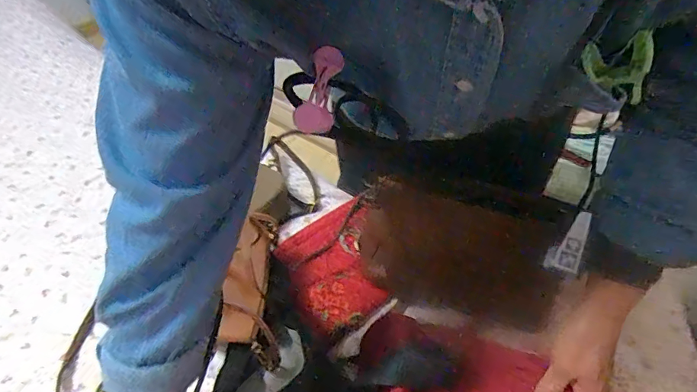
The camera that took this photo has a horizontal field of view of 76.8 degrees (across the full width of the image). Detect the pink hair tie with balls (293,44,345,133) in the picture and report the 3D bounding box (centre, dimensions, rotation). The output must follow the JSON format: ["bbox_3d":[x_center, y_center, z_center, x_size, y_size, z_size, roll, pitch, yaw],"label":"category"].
[{"bbox_3d":[-0.020,-0.080,0.335,0.021,0.022,0.065,18,95,15],"label":"pink hair tie with balls"}]

